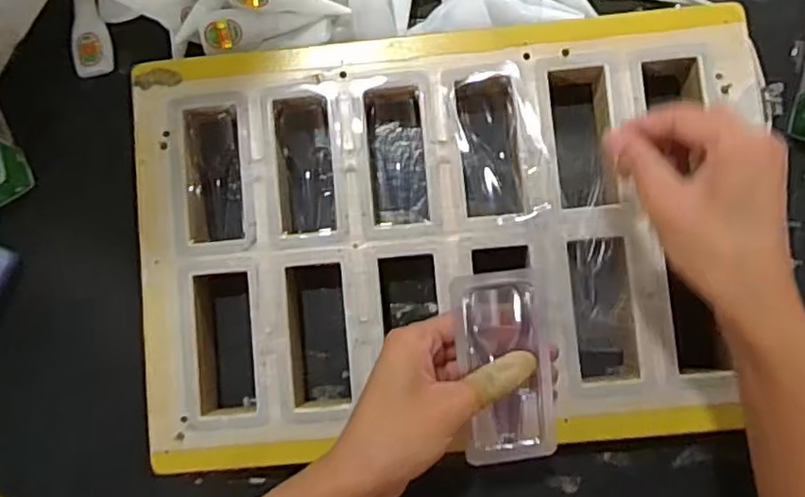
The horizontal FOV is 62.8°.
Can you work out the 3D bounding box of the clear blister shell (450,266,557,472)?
[{"bbox_3d":[0.059,0.066,0.375,0.051,0.015,0.108,-7,97,1],"label":"clear blister shell"}]

